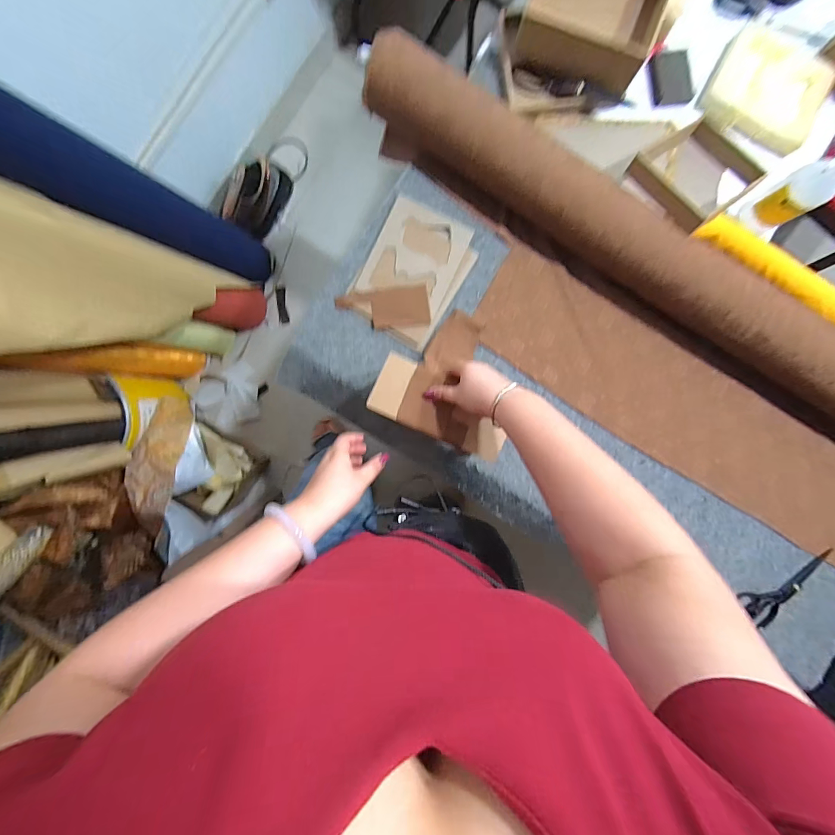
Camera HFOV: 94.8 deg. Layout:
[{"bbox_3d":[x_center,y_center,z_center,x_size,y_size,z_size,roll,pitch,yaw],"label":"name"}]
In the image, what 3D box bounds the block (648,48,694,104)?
[{"bbox_3d":[0.494,-0.664,0.753,0.075,0.033,0.097,-13,91,-2],"label":"block"}]

